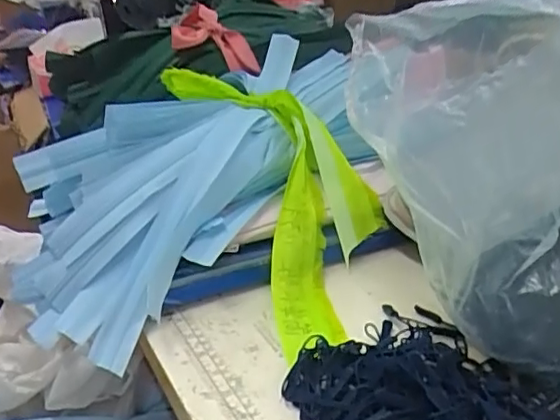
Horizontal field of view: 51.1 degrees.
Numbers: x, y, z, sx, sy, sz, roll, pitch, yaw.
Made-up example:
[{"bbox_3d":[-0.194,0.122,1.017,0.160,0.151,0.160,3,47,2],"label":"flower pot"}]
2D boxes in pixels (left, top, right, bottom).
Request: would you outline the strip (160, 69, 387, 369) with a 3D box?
[{"bbox_3d":[0.013,-0.017,0.585,0.170,0.053,0.315,-12,62,-25],"label":"strip"}]

